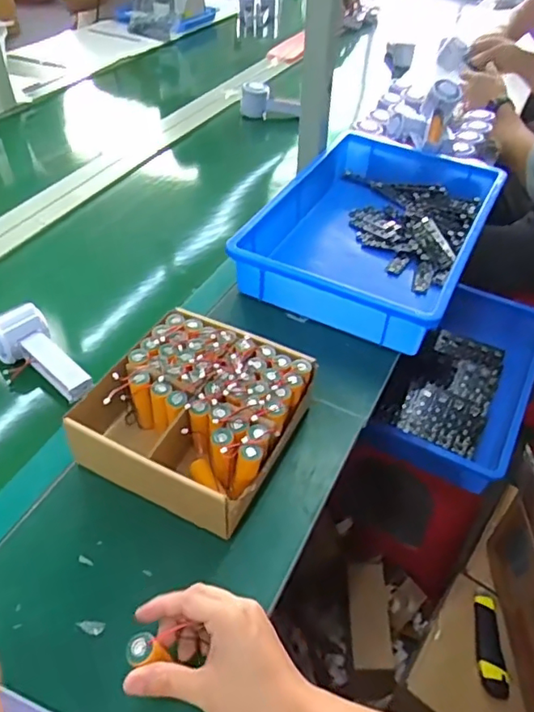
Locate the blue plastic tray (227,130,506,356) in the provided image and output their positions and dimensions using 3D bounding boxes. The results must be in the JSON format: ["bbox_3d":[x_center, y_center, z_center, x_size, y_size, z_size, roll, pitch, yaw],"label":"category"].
[{"bbox_3d":[0.168,-0.202,0.860,0.288,0.085,0.473,21,48,17],"label":"blue plastic tray"}]

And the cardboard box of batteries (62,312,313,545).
[{"bbox_3d":[-0.069,0.058,0.587,0.183,0.080,0.192,21,48,18],"label":"cardboard box of batteries"}]

